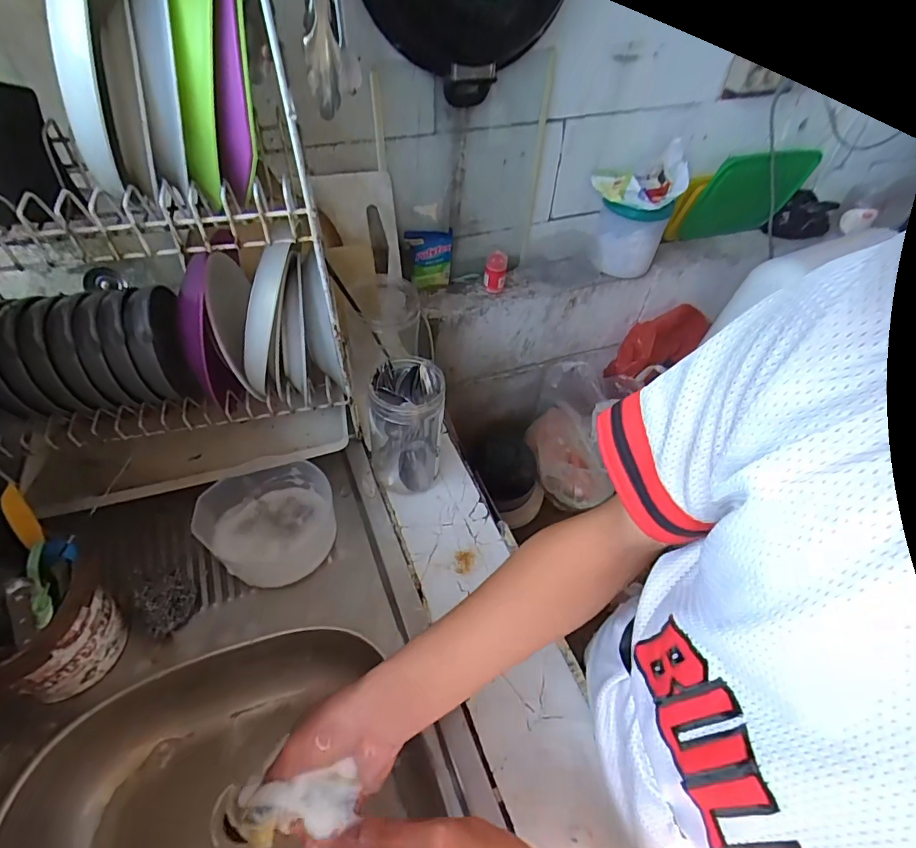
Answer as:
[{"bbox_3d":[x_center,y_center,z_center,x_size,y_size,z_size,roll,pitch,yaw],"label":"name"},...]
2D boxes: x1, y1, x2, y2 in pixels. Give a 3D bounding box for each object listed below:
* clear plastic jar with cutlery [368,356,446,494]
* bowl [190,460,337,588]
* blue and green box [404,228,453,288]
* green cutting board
[{"bbox_3d":[-0.065,0.007,0.609,0.086,0.173,0.086,3,48,-3],"label":"clear plastic jar with cutlery"},{"bbox_3d":[-0.222,0.116,0.578,0.143,0.063,0.138,3,48,-3],"label":"bowl"},{"bbox_3d":[-0.058,-0.320,0.943,0.089,0.100,0.048,2,48,-3],"label":"blue and green box"},{"bbox_3d":[0.657,-0.514,1.097,0.306,0.189,0.012,-14,60,-20],"label":"green cutting board"}]

